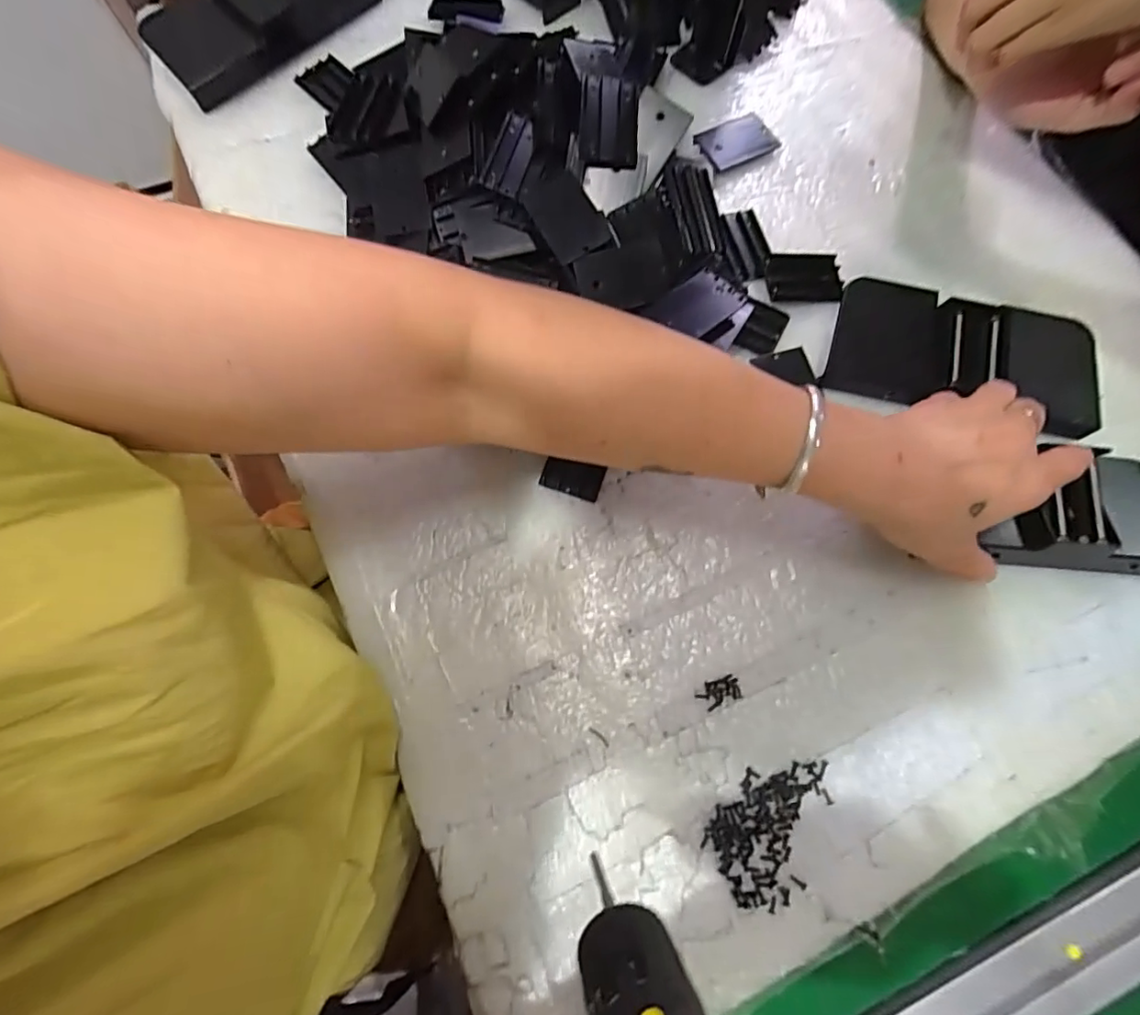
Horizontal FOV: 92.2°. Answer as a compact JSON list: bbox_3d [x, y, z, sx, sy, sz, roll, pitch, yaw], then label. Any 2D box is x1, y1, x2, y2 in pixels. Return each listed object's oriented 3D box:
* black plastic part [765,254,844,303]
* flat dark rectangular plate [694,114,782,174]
[{"bbox_3d":[0.157,-0.153,0.367,0.050,0.008,0.036,-2,75,-3],"label":"black plastic part"},{"bbox_3d":[0.121,-0.266,0.398,0.055,0.005,0.037,-28,78,-9],"label":"flat dark rectangular plate"}]

